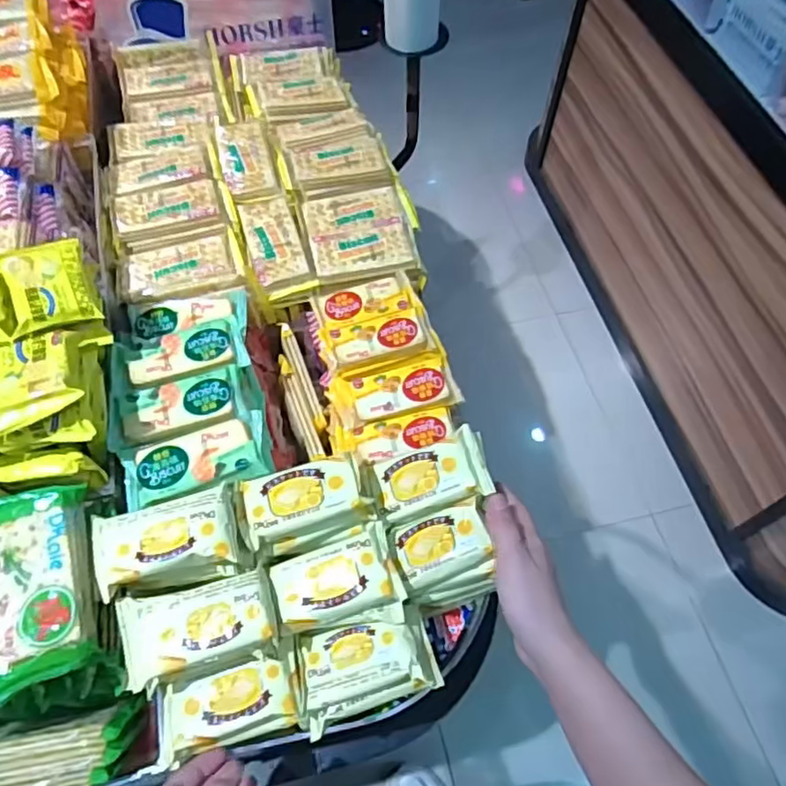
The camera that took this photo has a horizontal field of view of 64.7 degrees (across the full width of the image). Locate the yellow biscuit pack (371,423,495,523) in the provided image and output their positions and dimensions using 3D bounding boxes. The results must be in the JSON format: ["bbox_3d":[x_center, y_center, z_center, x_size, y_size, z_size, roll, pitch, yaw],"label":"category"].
[{"bbox_3d":[0.032,0.068,0.507,0.092,0.015,0.056,-19,68,10],"label":"yellow biscuit pack"}]

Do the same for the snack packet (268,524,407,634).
[{"bbox_3d":[-0.044,0.137,0.463,0.092,0.026,0.059,-13,61,-9],"label":"snack packet"}]

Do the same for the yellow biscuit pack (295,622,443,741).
[{"bbox_3d":[-0.018,0.210,0.472,0.103,0.039,0.066,-8,61,-6],"label":"yellow biscuit pack"}]

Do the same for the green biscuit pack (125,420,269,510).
[{"bbox_3d":[-0.159,0.058,0.489,0.104,0.018,0.050,-20,63,-13],"label":"green biscuit pack"}]

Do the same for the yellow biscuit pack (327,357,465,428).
[{"bbox_3d":[0.001,-0.003,0.578,0.114,0.022,0.056,-12,61,-8],"label":"yellow biscuit pack"}]

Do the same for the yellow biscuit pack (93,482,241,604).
[{"bbox_3d":[-0.160,0.104,0.438,0.097,0.029,0.059,-15,62,-10],"label":"yellow biscuit pack"}]

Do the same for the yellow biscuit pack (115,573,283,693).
[{"bbox_3d":[-0.136,0.162,0.431,0.100,0.017,0.055,-13,61,-9],"label":"yellow biscuit pack"}]

